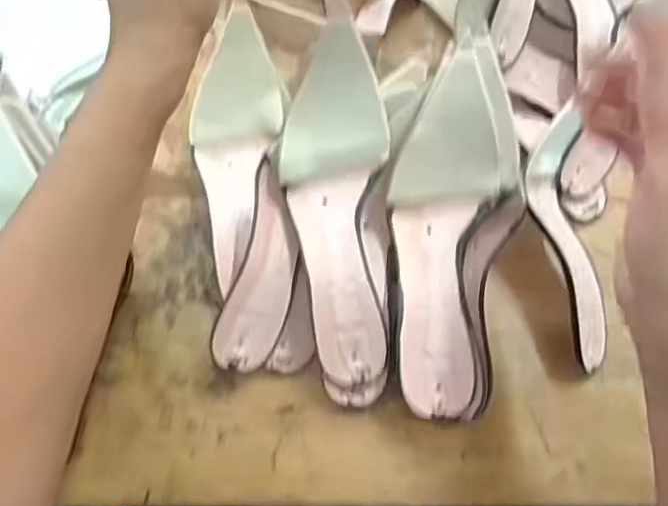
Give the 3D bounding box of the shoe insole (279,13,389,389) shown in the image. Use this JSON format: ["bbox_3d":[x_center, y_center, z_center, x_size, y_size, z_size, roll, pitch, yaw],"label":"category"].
[{"bbox_3d":[0.001,-0.025,0.381,0.072,0.058,0.236,-3,96,-2],"label":"shoe insole"}]

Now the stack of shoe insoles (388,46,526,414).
[{"bbox_3d":[0.085,-0.012,0.380,0.092,0.085,0.245,5,89,1],"label":"stack of shoe insoles"}]

